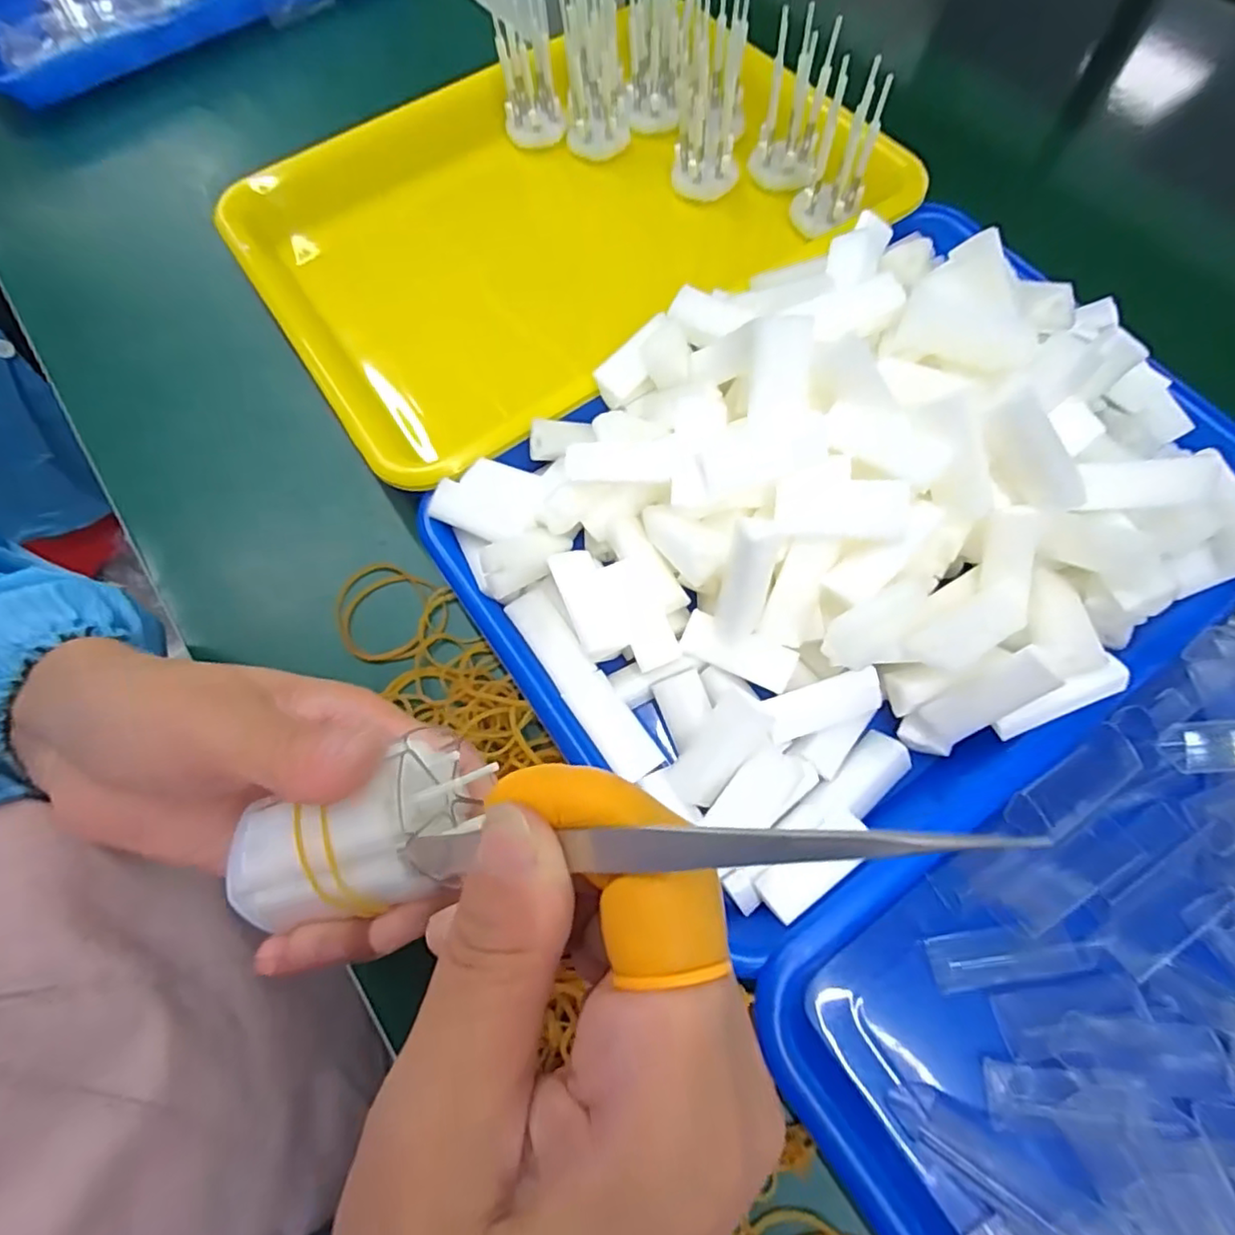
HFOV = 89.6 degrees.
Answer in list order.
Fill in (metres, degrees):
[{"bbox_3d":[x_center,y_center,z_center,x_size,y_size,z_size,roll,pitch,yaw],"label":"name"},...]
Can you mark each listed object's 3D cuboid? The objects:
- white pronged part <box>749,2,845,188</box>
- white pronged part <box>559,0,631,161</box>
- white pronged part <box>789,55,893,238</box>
[{"bbox_3d":[0.098,-0.284,0.345,0.035,0.074,0.025,12,45,6],"label":"white pronged part"},{"bbox_3d":[-0.015,-0.326,0.363,0.037,0.093,0.044,-6,26,-1],"label":"white pronged part"},{"bbox_3d":[0.117,-0.240,0.324,0.033,0.074,0.012,25,49,10],"label":"white pronged part"}]

